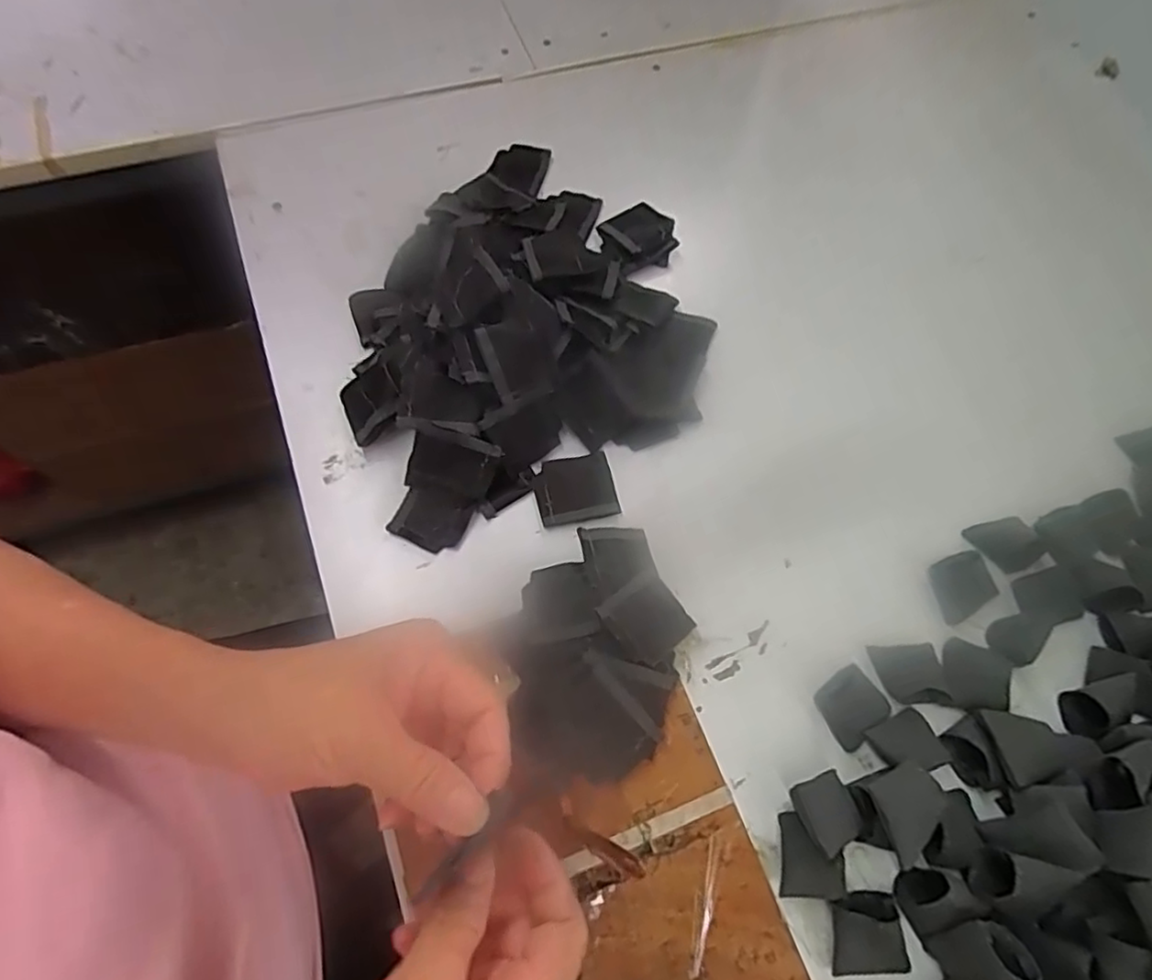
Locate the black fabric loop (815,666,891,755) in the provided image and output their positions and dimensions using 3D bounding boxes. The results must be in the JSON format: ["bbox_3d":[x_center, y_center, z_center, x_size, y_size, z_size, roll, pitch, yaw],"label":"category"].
[{"bbox_3d":[0.168,0.131,0.390,0.040,0.008,0.036,-35,72,-17],"label":"black fabric loop"}]

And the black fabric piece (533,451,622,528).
[{"bbox_3d":[-0.001,-0.001,0.438,0.053,0.004,0.048,-11,67,-8],"label":"black fabric piece"}]

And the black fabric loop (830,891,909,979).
[{"bbox_3d":[0.154,0.233,0.332,0.038,0.022,0.037,-2,66,-4],"label":"black fabric loop"}]

